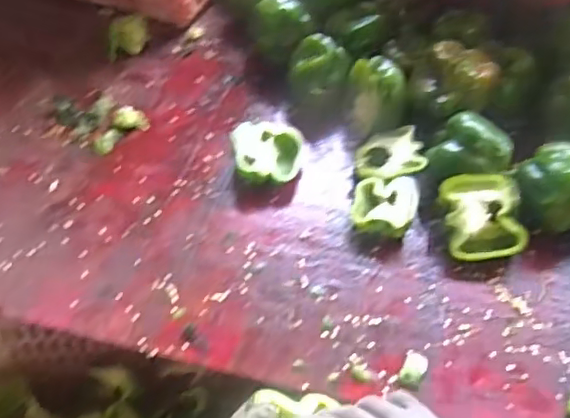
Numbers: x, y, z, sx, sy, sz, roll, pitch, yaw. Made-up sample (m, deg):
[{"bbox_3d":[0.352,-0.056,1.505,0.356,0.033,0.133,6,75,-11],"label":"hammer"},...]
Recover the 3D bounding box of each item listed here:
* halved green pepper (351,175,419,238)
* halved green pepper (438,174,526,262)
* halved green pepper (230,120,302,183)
[{"bbox_3d":[0.110,0.000,0.673,0.067,0.034,0.076,10,50,4],"label":"halved green pepper"},{"bbox_3d":[0.212,0.009,0.656,0.081,0.028,0.091,-6,80,-2],"label":"halved green pepper"},{"bbox_3d":[-0.018,-0.062,0.704,0.084,0.041,0.084,2,50,-3],"label":"halved green pepper"}]

